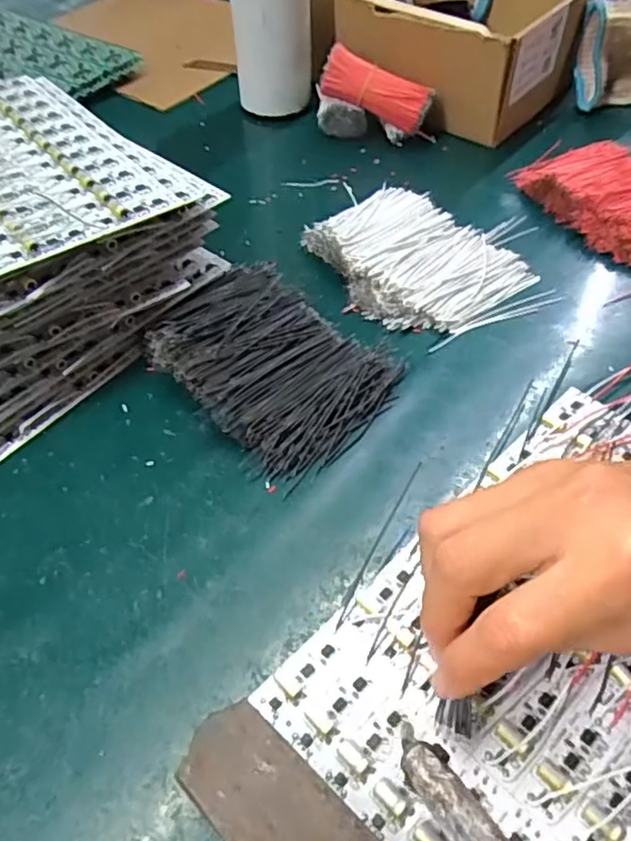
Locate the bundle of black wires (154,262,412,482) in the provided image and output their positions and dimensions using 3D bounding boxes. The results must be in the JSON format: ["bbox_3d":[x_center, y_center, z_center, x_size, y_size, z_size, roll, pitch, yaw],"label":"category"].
[{"bbox_3d":[-0.026,-0.036,0.346,0.135,0.024,0.100,36,60,25],"label":"bundle of black wires"}]

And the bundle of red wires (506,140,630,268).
[{"bbox_3d":[0.218,-0.160,0.442,0.096,0.020,0.158,-27,56,-20],"label":"bundle of red wires"}]

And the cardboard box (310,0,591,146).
[{"bbox_3d":[0.120,-0.340,0.550,0.204,0.092,0.202,32,58,23],"label":"cardboard box"}]

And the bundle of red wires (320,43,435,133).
[{"bbox_3d":[0.048,-0.262,0.493,0.086,0.035,0.018,24,54,-1],"label":"bundle of red wires"}]

